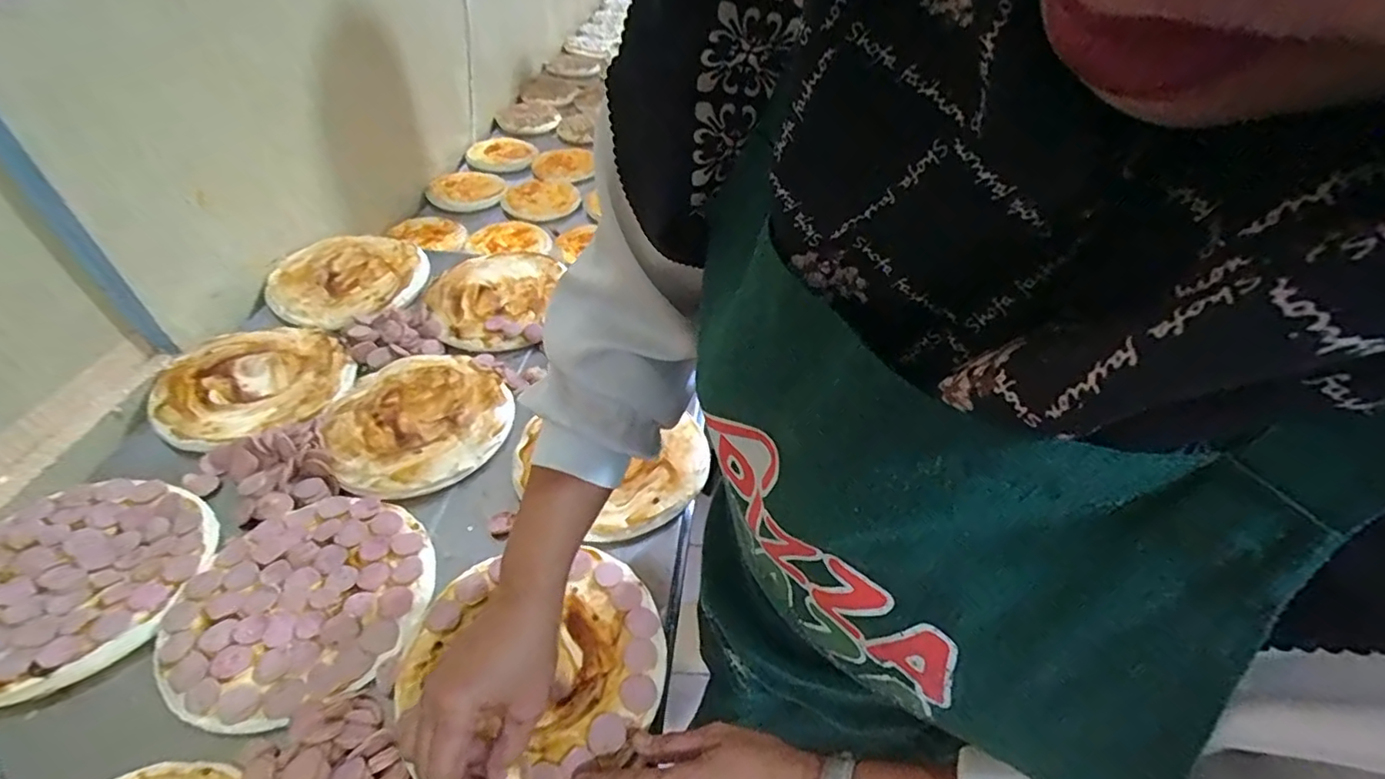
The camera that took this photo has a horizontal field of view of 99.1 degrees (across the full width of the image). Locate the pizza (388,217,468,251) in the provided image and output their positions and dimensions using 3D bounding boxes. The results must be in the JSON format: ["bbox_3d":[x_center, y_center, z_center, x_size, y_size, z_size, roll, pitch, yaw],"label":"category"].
[{"bbox_3d":[-0.462,-0.283,1.057,0.130,0.019,0.093,15,46,12],"label":"pizza"}]

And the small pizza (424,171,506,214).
[{"bbox_3d":[-0.450,-0.400,1.174,0.144,0.014,0.135,34,53,28],"label":"small pizza"}]

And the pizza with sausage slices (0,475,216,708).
[{"bbox_3d":[-0.531,0.155,0.500,0.199,0.022,0.190,33,52,27],"label":"pizza with sausage slices"}]

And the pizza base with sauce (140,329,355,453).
[{"bbox_3d":[-0.505,-0.013,0.676,0.181,0.016,0.187,31,51,26],"label":"pizza base with sauce"}]

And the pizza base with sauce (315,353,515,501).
[{"bbox_3d":[-0.306,0.031,0.653,0.194,0.019,0.186,1,45,-1],"label":"pizza base with sauce"}]

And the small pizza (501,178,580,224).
[{"bbox_3d":[-0.304,-0.378,1.173,0.147,0.017,0.160,26,49,22],"label":"small pizza"}]

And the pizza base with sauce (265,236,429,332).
[{"bbox_3d":[-0.477,-0.161,0.820,0.195,0.016,0.174,-33,55,-31],"label":"pizza base with sauce"}]

